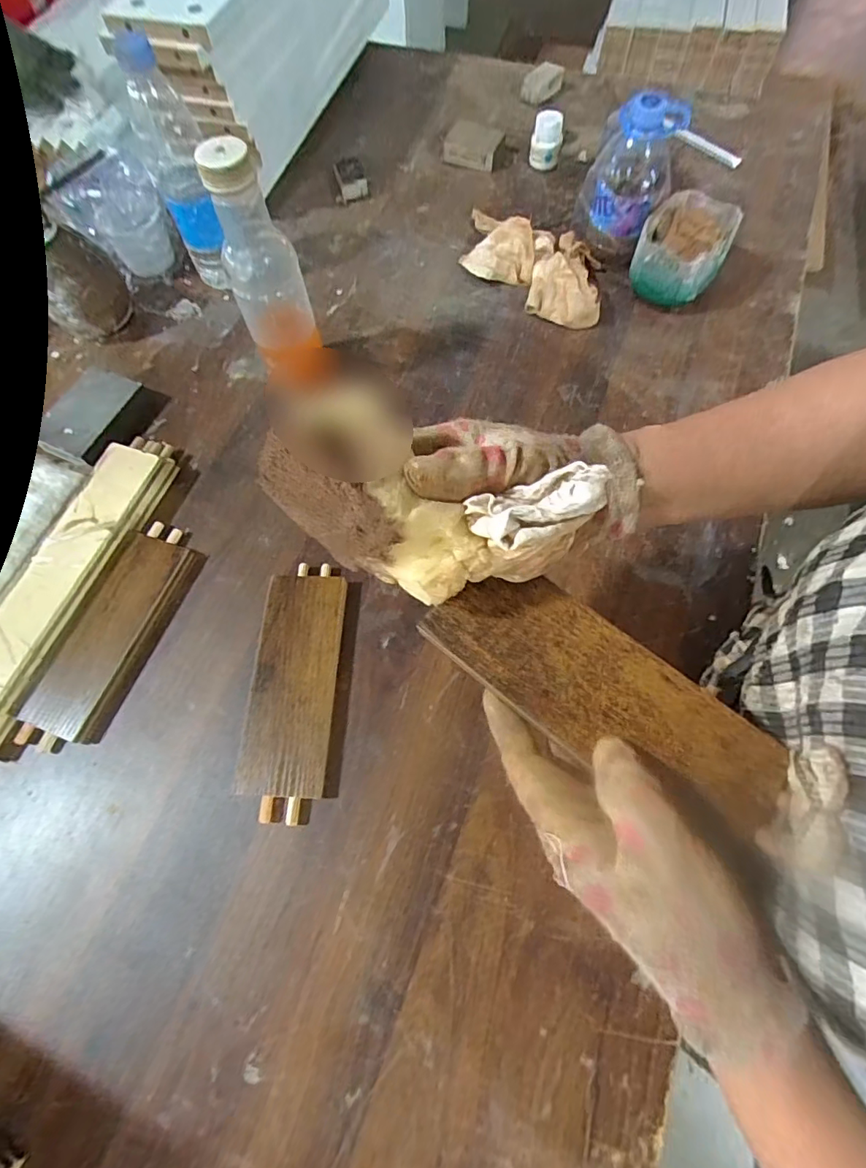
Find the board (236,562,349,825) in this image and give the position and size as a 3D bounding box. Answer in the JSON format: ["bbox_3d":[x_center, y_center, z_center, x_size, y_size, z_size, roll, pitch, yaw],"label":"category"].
[{"bbox_3d":[-0.111,0.081,0.421,0.067,0.020,0.192,2,67,3],"label":"board"}]

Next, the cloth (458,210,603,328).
[{"bbox_3d":[0.109,-0.372,0.596,0.212,0.045,0.108,35,72,15],"label":"cloth"}]

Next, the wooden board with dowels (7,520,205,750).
[{"bbox_3d":[-0.271,0.040,0.444,0.066,0.020,0.197,17,68,9],"label":"wooden board with dowels"}]

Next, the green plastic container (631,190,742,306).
[{"bbox_3d":[0.266,-0.358,0.564,0.085,0.074,0.106,22,69,11],"label":"green plastic container"}]

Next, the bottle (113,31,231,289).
[{"bbox_3d":[-0.247,-0.402,0.528,0.058,0.208,0.051,-20,68,-7],"label":"bottle"}]

